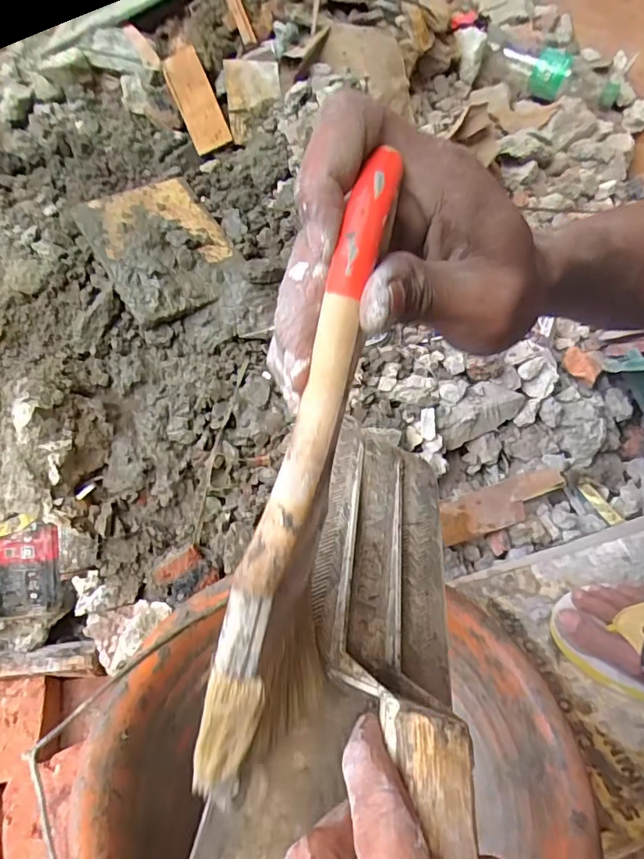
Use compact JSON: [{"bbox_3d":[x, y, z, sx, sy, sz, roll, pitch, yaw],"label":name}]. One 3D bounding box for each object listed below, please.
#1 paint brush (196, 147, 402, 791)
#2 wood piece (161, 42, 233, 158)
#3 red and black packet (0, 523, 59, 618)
[{"bbox_3d":[-0.009,0.020,0.158,0.014,0.196,0.024,18,5,19],"label":"paint brush"},{"bbox_3d":[-0.162,-0.423,0.673,0.063,0.121,0.014,-17,13,32],"label":"wood piece"},{"bbox_3d":[-0.275,0.131,0.488,0.053,0.006,0.081,-1,88,-17],"label":"red and black packet"}]

